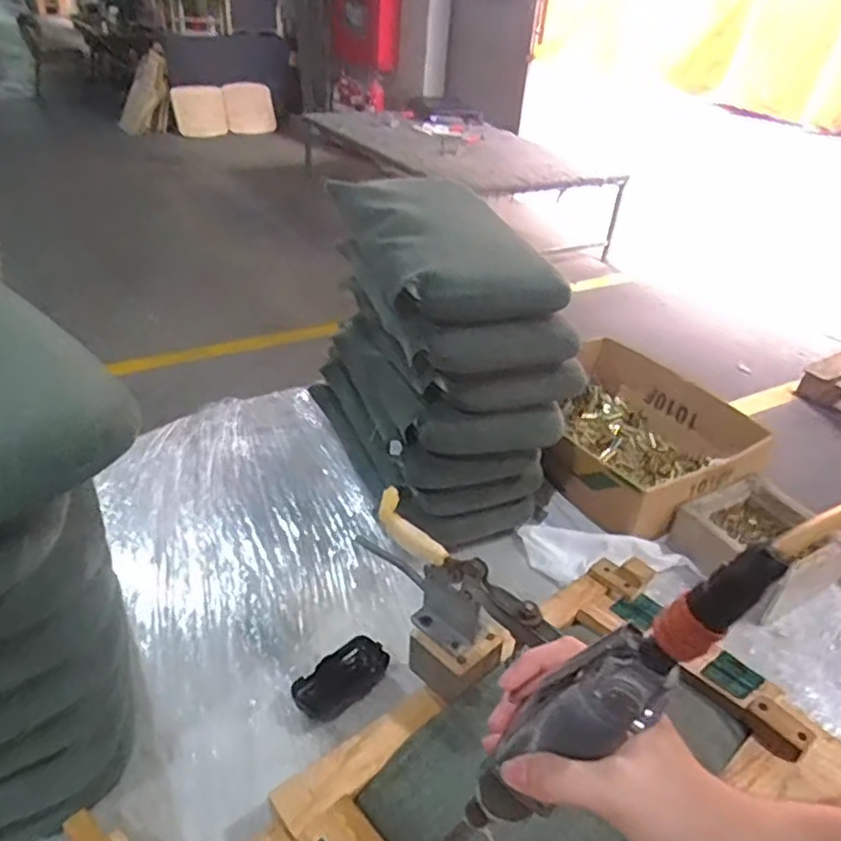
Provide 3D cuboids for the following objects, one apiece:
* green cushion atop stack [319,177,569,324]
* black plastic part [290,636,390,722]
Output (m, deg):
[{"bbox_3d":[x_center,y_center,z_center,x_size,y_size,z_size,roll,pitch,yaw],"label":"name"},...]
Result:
[{"bbox_3d":[0.031,-0.252,0.933,0.227,0.053,0.433,-9,36,-20],"label":"green cushion atop stack"},{"bbox_3d":[-0.086,0.280,0.745,0.107,0.021,0.053,-25,44,-37],"label":"black plastic part"}]

